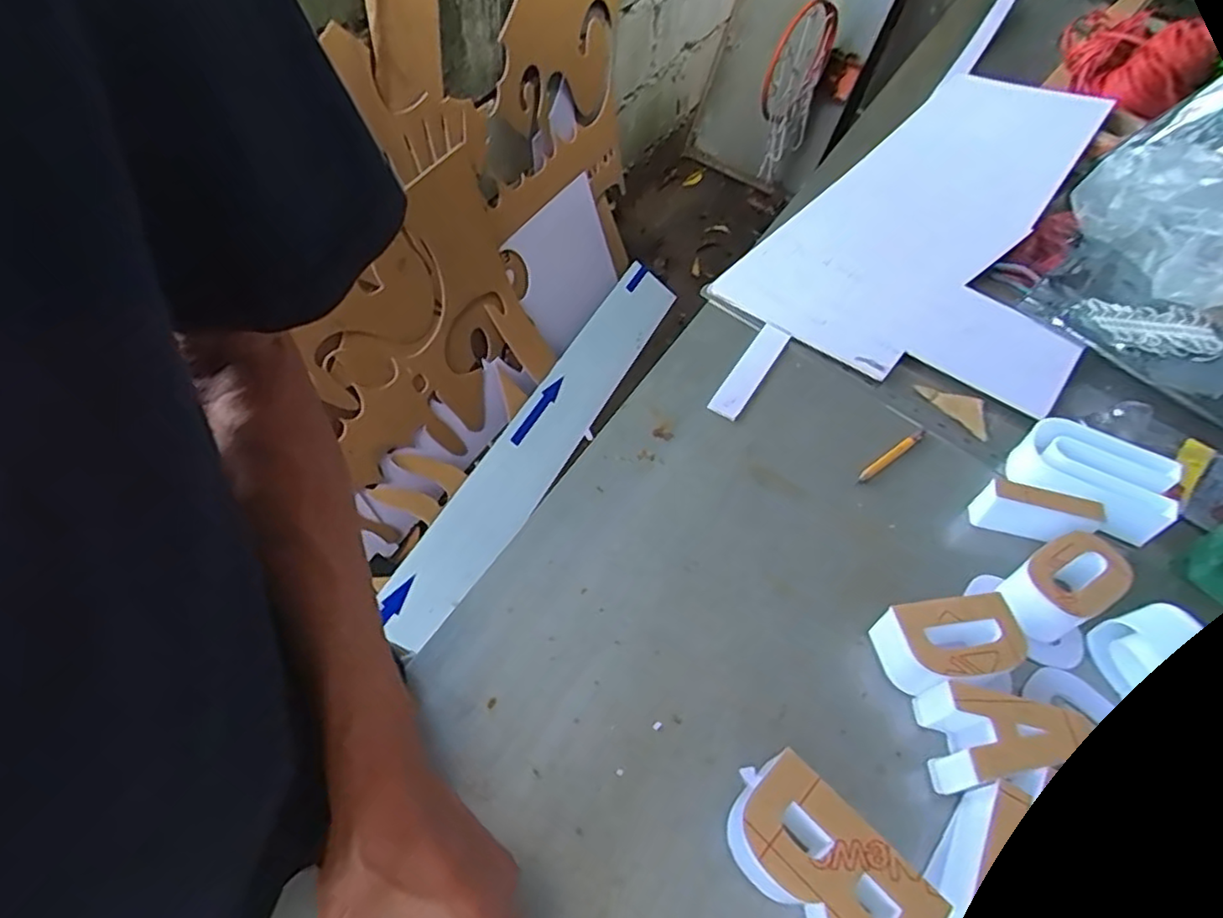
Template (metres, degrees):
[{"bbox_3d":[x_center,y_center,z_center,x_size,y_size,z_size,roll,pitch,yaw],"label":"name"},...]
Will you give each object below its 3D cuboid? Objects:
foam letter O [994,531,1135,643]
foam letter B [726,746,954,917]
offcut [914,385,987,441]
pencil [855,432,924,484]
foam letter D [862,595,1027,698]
[{"bbox_3d":[0.337,0.093,0.489,0.083,0.046,0.054,-26,60,-22],"label":"foam letter O"},{"bbox_3d":[0.120,0.229,0.369,0.109,0.044,0.056,40,60,22],"label":"foam letter B"},{"bbox_3d":[0.318,-0.046,0.616,0.063,0.007,0.044,17,54,7],"label":"offcut"},{"bbox_3d":[0.247,-0.004,0.579,0.091,0.007,0.009,-31,62,-24],"label":"pencil"},{"bbox_3d":[0.232,0.130,0.456,0.086,0.049,0.051,-5,54,-8],"label":"foam letter D"}]

